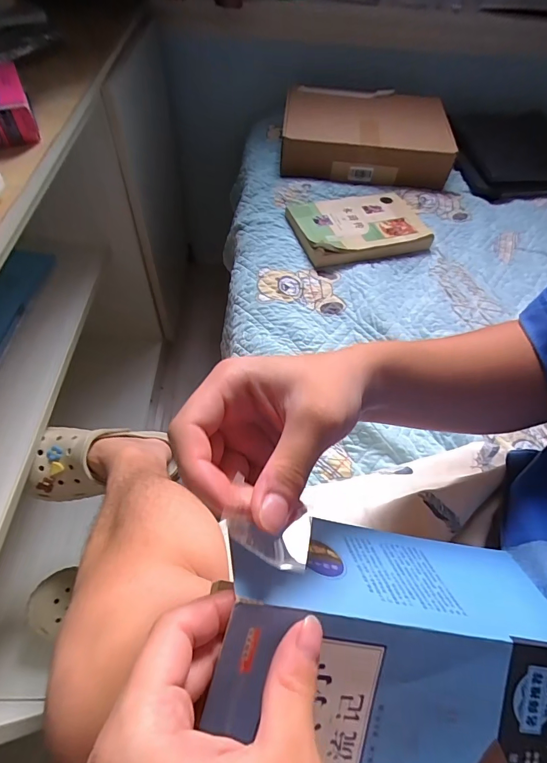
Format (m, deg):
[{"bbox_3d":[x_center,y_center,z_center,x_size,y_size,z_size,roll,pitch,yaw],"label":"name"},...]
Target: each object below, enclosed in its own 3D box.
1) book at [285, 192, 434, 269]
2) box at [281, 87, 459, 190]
[{"bbox_3d":[0.167,-0.308,0.765,0.254,0.029,0.181,-11,57,-11],"label":"book"},{"bbox_3d":[0.206,-0.574,0.915,0.349,0.087,0.298,6,55,1],"label":"box"}]

